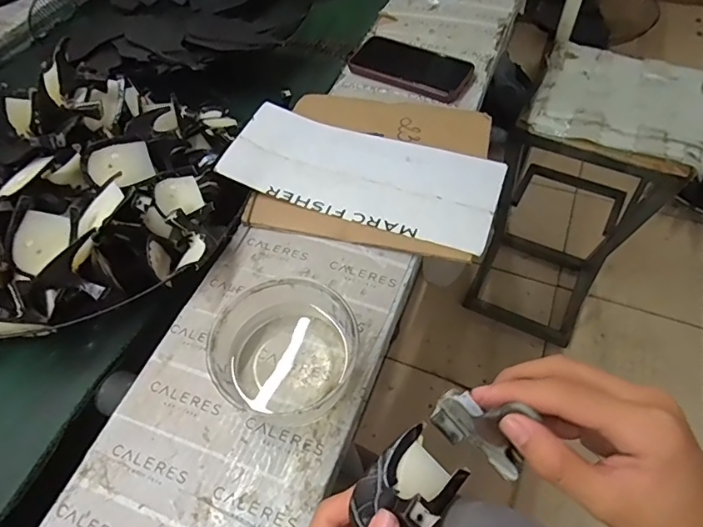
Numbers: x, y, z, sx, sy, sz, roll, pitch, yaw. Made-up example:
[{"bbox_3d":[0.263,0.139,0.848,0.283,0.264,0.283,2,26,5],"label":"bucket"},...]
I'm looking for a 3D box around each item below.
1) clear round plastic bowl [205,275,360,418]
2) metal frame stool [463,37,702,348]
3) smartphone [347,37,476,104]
[{"bbox_3d":[-0.054,0.073,0.405,0.111,0.062,0.102,-2,56,3],"label":"clear round plastic bowl"},{"bbox_3d":[0.506,-0.117,1.118,0.301,0.663,0.301,24,60,18],"label":"metal frame stool"},{"bbox_3d":[0.077,-0.264,0.640,0.162,0.019,0.071,26,61,19],"label":"smartphone"}]

